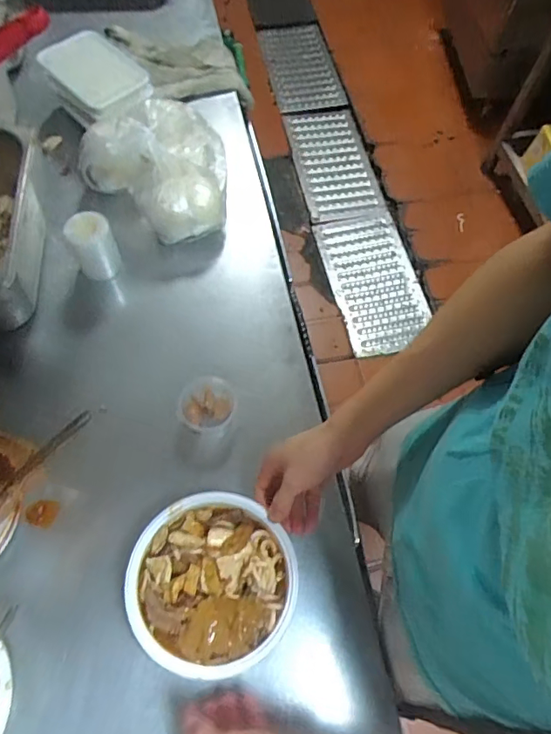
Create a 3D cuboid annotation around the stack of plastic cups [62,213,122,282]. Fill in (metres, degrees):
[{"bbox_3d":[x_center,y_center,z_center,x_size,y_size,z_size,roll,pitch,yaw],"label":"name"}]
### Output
[{"bbox_3d":[-0.252,-0.168,0.708,0.059,0.086,0.051,-23,68,-14],"label":"stack of plastic cups"}]

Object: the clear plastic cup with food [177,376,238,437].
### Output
[{"bbox_3d":[-0.086,0.050,0.637,0.071,0.028,0.069,1,65,-3],"label":"clear plastic cup with food"}]

